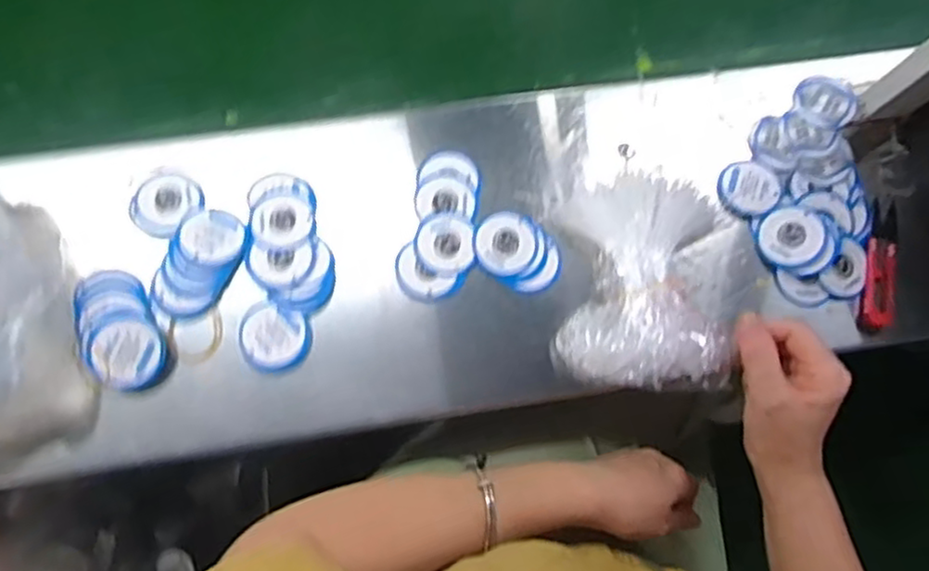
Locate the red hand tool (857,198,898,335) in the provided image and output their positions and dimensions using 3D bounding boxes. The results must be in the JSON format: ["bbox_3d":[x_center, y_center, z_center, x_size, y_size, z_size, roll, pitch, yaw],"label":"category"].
[{"bbox_3d":[0.320,-0.013,0.533,0.024,0.013,0.108,15,71,4],"label":"red hand tool"}]

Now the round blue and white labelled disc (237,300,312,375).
[{"bbox_3d":[-0.137,0.038,0.496,0.053,0.005,0.047,20,78,0],"label":"round blue and white labelled disc"}]

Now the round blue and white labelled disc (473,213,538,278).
[{"bbox_3d":[0.031,-0.031,0.513,0.044,0.006,0.046,1,78,-4],"label":"round blue and white labelled disc"}]

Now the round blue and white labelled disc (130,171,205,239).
[{"bbox_3d":[-0.224,-0.061,0.521,0.049,0.009,0.051,1,78,-4],"label":"round blue and white labelled disc"}]

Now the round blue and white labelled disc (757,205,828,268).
[{"bbox_3d":[0.246,-0.038,0.521,0.047,0.006,0.046,-3,78,13],"label":"round blue and white labelled disc"}]

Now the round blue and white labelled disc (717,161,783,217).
[{"bbox_3d":[0.219,-0.075,0.533,0.046,0.004,0.046,1,78,-4],"label":"round blue and white labelled disc"}]

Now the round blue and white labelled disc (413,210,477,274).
[{"bbox_3d":[-0.014,-0.033,0.521,0.045,0.004,0.048,1,78,-4],"label":"round blue and white labelled disc"}]

